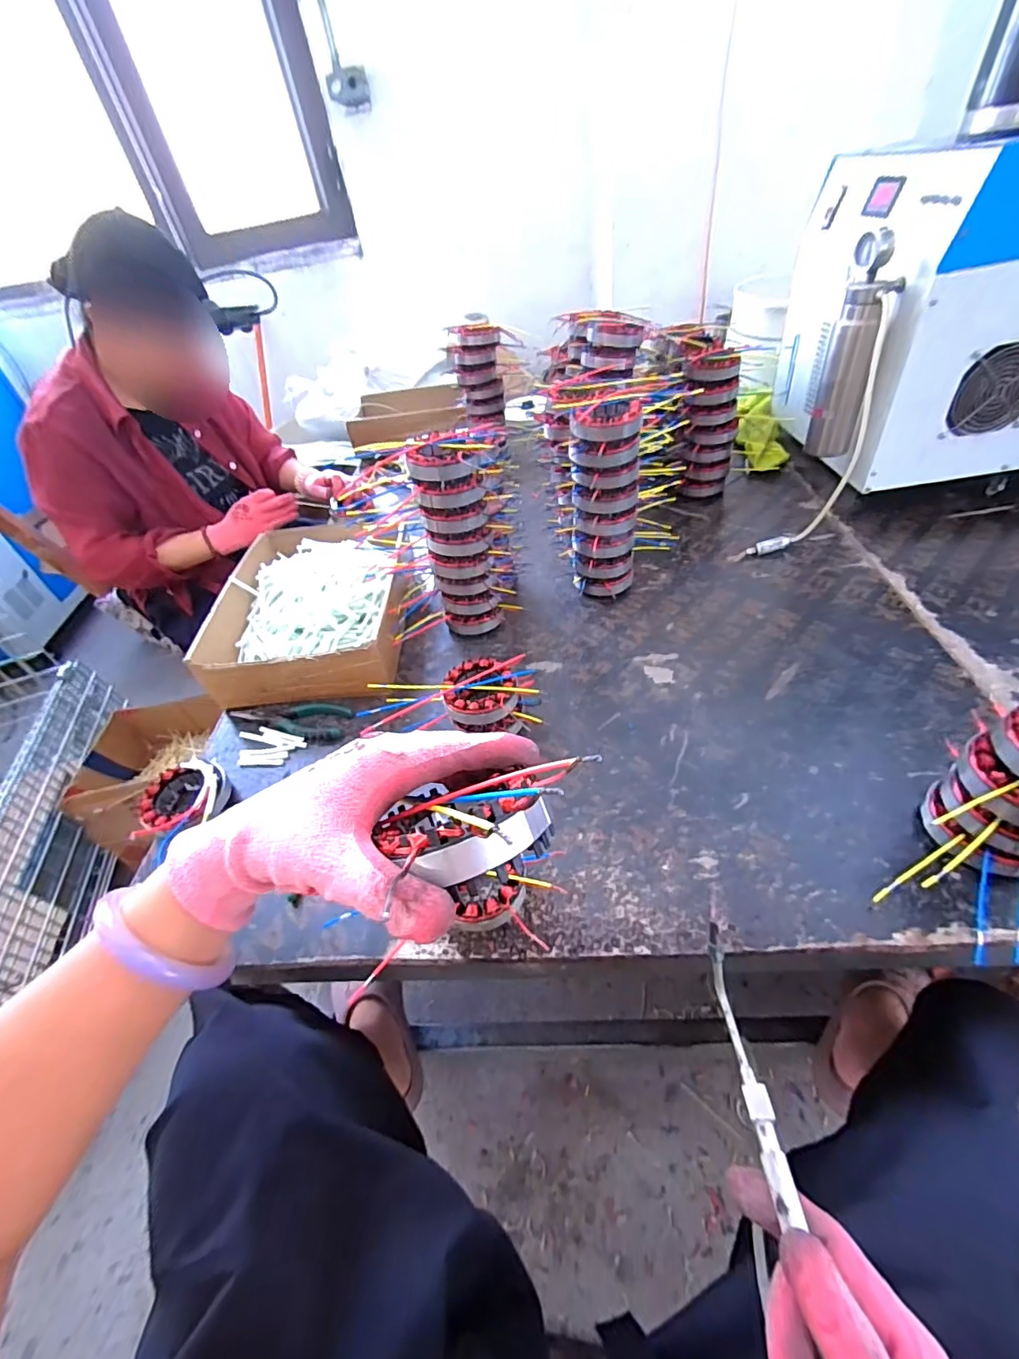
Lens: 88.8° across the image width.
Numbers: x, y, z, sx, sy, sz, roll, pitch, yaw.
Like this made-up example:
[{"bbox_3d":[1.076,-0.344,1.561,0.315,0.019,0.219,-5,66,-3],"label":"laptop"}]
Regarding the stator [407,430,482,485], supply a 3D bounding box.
[{"bbox_3d":[-0.072,-0.261,0.610,0.089,0.039,0.083,-3,45,7],"label":"stator"}]

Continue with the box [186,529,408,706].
[{"bbox_3d":[-0.280,-0.116,0.769,0.247,0.072,0.337,-5,45,5],"label":"box"}]

